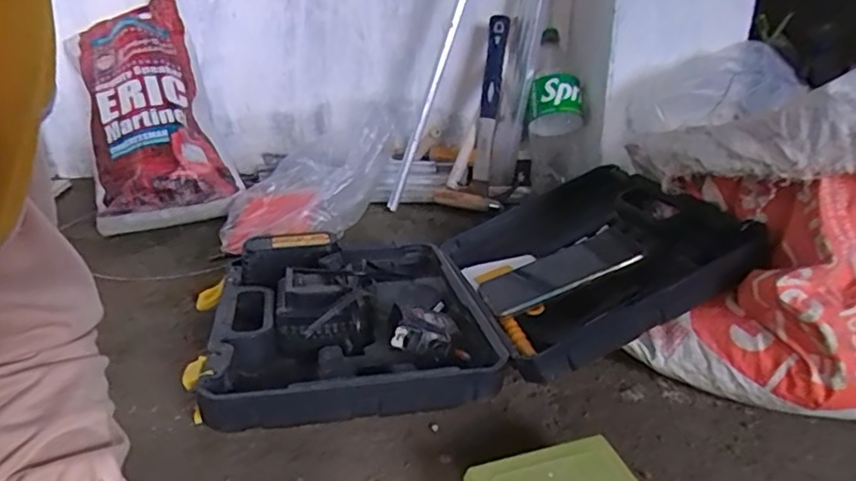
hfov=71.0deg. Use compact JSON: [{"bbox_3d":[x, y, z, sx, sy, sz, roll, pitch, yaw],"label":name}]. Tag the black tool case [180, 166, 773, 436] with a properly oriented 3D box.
[{"bbox_3d":[0.023,0.036,0.650,0.524,0.139,0.331,-6,24,-11],"label":"black tool case"}]

